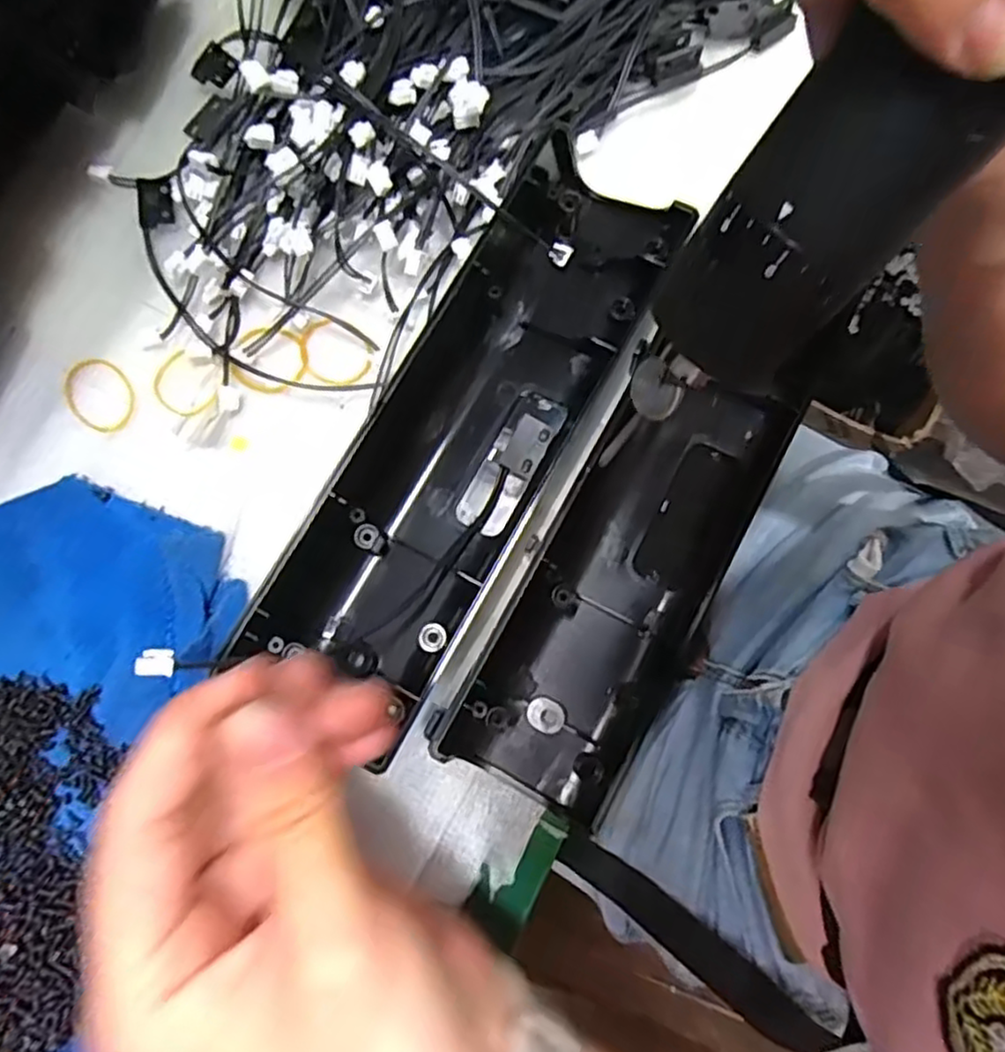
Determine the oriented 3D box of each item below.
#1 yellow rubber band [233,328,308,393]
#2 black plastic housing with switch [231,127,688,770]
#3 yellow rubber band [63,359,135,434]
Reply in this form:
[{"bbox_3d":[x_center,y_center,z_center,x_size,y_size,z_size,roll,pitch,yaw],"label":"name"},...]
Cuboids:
[{"bbox_3d":[-0.097,-0.069,0.289,0.029,0.006,0.027,18,91,-10],"label":"yellow rubber band"},{"bbox_3d":[-0.014,-0.042,0.279,0.077,0.029,0.246,29,81,5],"label":"black plastic housing with switch"},{"bbox_3d":[-0.164,-0.053,0.283,0.035,0.004,0.025,44,83,7],"label":"yellow rubber band"}]

